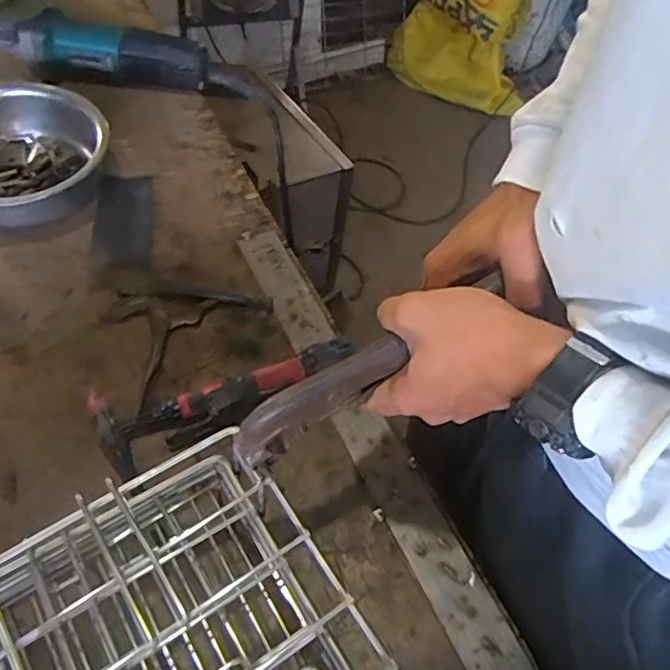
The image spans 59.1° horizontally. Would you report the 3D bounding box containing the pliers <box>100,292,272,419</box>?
[{"bbox_3d":[-0.162,-0.016,0.581,0.117,0.014,0.163,37,62,18],"label":"pliers"}]

